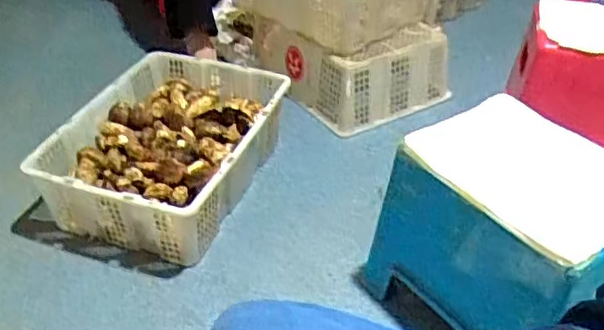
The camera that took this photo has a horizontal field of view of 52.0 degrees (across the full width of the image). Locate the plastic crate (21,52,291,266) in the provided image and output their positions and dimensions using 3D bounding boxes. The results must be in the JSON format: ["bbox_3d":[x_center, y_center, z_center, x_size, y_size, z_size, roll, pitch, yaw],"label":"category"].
[{"bbox_3d":[-0.254,-0.045,1.254,0.339,0.205,0.488,16,40,16],"label":"plastic crate"}]

